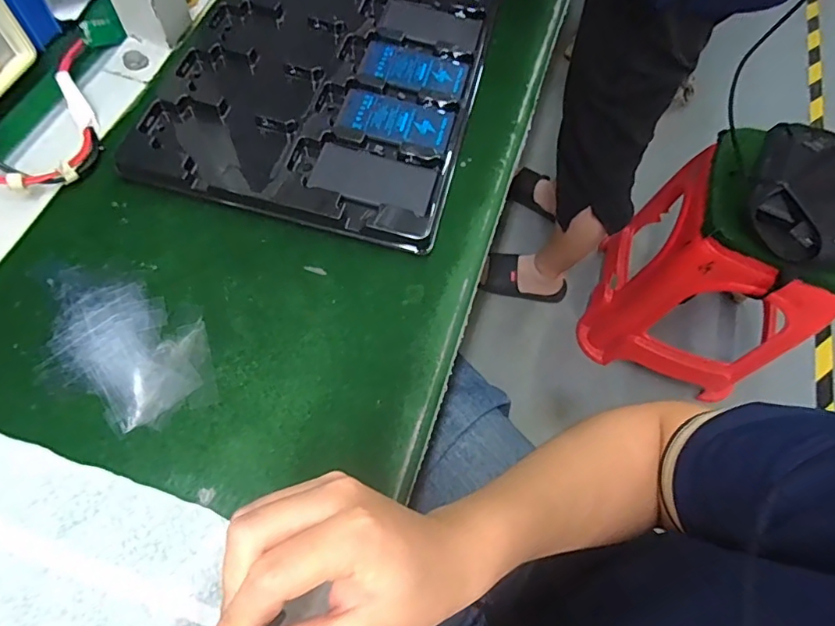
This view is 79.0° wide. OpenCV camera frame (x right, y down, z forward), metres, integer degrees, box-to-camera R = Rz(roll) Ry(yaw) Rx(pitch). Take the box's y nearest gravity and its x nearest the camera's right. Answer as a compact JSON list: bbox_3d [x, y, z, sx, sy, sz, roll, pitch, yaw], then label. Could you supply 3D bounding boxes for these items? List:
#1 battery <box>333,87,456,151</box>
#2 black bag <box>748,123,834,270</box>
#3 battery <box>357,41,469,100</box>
[{"bbox_3d":[-0.016,-0.152,0.397,0.084,0.004,0.043,17,64,2],"label":"battery"},{"bbox_3d":[0.613,-0.199,0.795,0.158,0.069,0.250,21,64,4],"label":"black bag"},{"bbox_3d":[-0.003,-0.203,0.422,0.086,0.004,0.042,17,64,2],"label":"battery"}]

